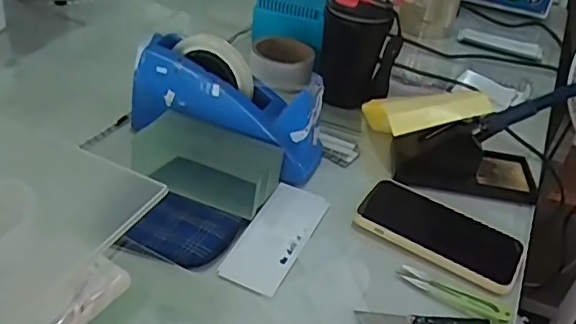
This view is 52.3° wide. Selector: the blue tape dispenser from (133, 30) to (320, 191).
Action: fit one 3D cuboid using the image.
[{"bbox_3d":[-0.065,-0.060,0.635,0.213,0.120,0.064,17,37,10],"label":"blue tape dispenser"}]

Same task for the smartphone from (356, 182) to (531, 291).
[{"bbox_3d":[0.149,0.065,0.578,0.158,0.016,0.084,24,39,19],"label":"smartphone"}]

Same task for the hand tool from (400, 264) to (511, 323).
[{"bbox_3d":[0.150,0.118,0.527,0.098,0.005,0.024,25,39,20],"label":"hand tool"}]

